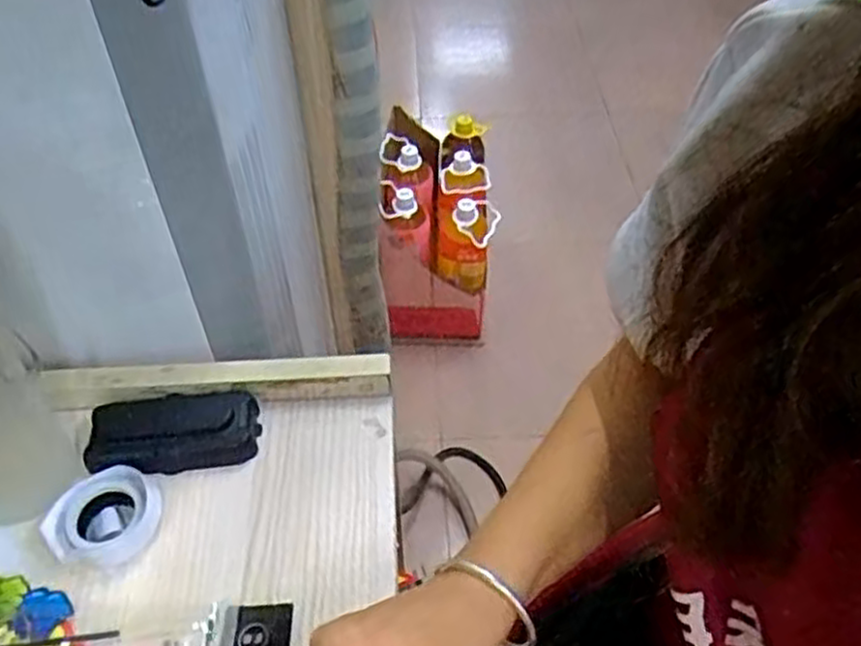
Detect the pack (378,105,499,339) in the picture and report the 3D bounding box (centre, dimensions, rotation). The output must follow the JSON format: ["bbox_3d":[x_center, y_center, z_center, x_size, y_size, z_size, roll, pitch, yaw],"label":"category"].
[{"bbox_3d":[0.009,-0.181,1.458,0.196,0.306,0.307,0,49,-1],"label":"pack"}]

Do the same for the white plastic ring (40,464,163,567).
[{"bbox_3d":[-0.200,0.120,0.471,0.066,0.022,0.052,-35,58,-27],"label":"white plastic ring"}]

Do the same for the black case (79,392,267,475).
[{"bbox_3d":[-0.171,0.071,0.511,0.107,0.023,0.057,-3,49,-4],"label":"black case"}]

